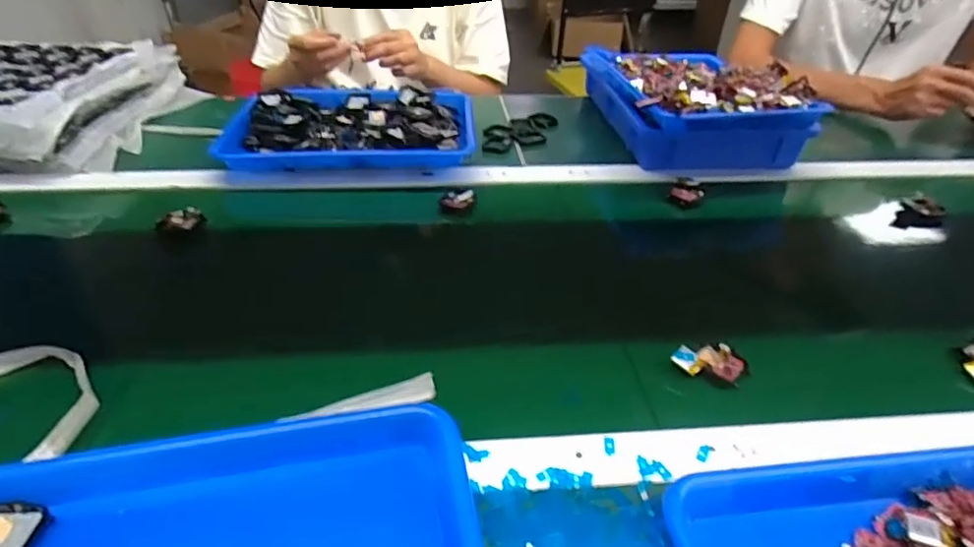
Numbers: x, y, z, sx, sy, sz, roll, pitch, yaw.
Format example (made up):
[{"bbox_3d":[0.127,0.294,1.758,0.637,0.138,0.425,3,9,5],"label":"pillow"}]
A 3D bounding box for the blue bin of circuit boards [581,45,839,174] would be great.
[{"bbox_3d":[0.296,-0.268,0.846,0.241,0.106,0.319,-5,38,-10],"label":"blue bin of circuit boards"}]

